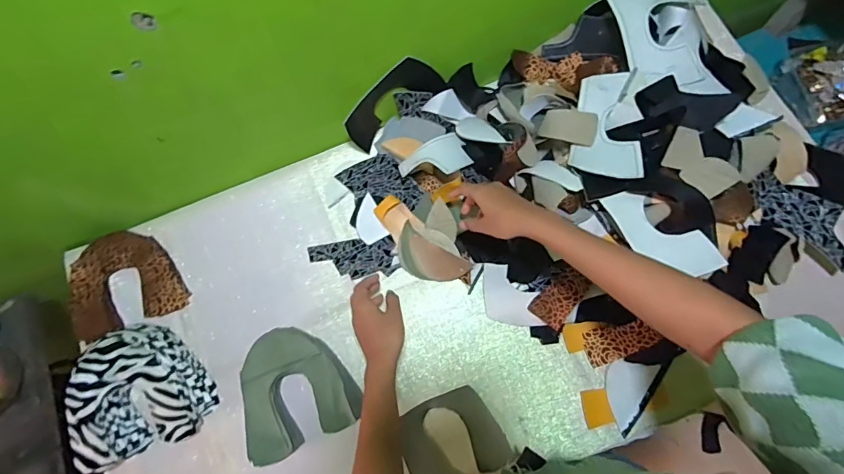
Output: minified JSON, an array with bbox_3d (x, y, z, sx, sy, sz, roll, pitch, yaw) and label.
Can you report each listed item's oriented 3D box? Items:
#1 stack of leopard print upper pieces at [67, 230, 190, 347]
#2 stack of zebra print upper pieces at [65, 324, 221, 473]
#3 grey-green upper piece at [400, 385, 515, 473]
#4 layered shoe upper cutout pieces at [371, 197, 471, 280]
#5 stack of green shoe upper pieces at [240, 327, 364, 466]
[{"bbox_3d":[-0.474,0.066,0.697,0.158,0.019,0.154,-20,81,-12],"label":"stack of leopard print upper pieces"},{"bbox_3d":[-0.413,0.219,0.633,0.176,0.079,0.181,-25,73,-5],"label":"stack of zebra print upper pieces"},{"bbox_3d":[0.042,0.287,0.623,0.139,0.004,0.118,-23,76,-5],"label":"grey-green upper piece"},{"bbox_3d":[0.005,0.000,0.686,0.099,0.031,0.154,-26,73,-6],"label":"layered shoe upper cutout pieces"},{"bbox_3d":[-0.187,0.217,0.636,0.163,0.050,0.166,-25,73,-5],"label":"stack of green shoe upper pieces"}]

